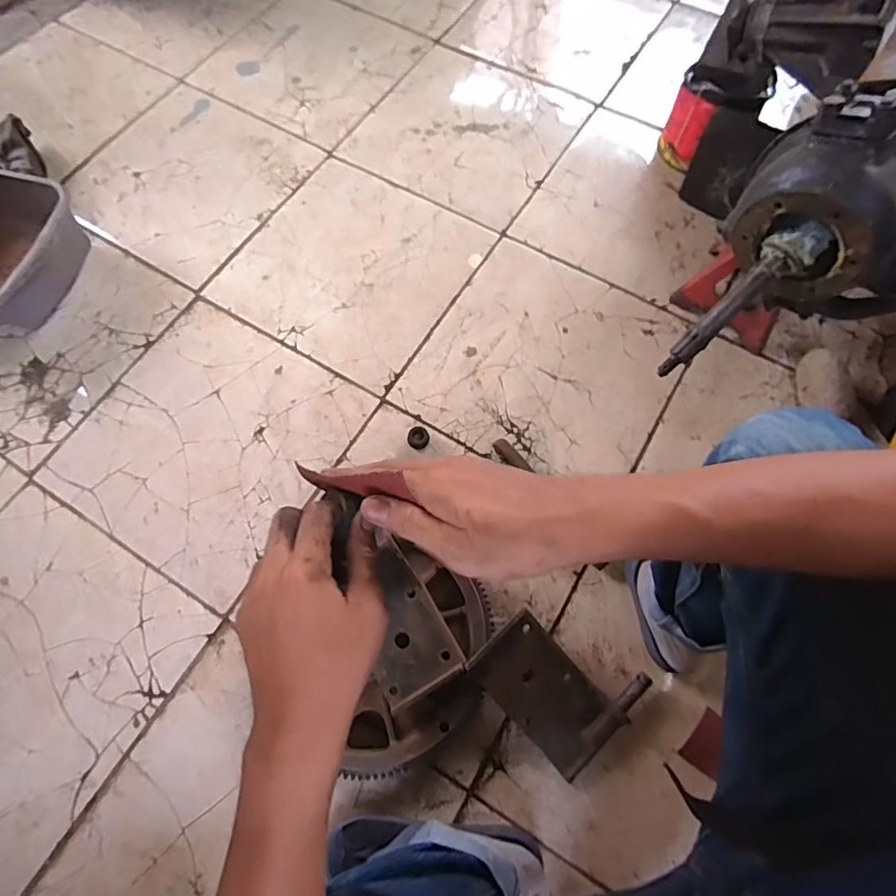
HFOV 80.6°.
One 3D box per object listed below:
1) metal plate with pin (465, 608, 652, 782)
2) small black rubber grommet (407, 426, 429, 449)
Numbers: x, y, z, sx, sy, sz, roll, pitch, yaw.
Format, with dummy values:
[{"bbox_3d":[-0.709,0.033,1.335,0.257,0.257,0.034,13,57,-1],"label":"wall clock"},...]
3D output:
[{"bbox_3d":[0.142,0.296,0.678,0.190,0.054,0.156,43,77,14],"label":"metal plate with pin"},{"bbox_3d":[-0.047,-0.016,0.841,0.034,0.022,0.031,0,71,1],"label":"small black rubber grommet"}]

